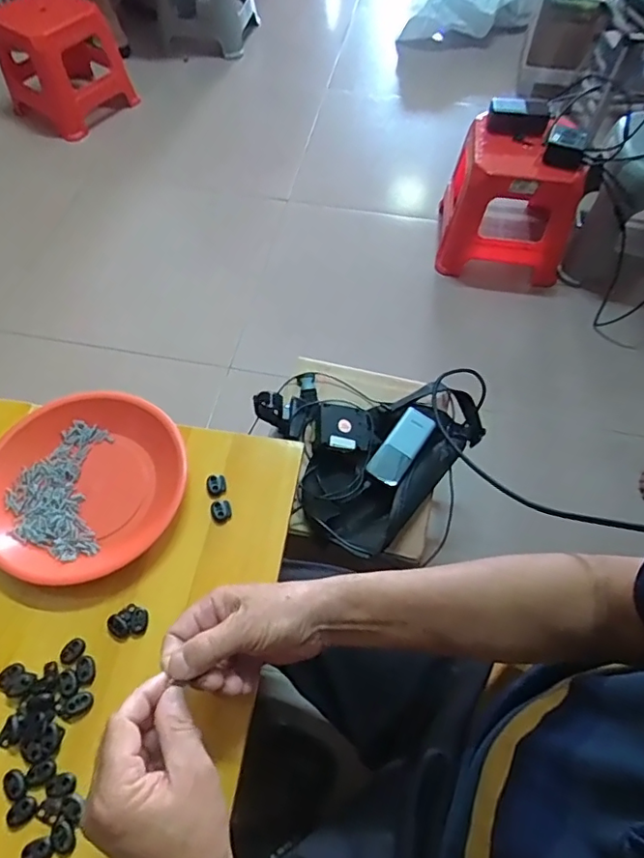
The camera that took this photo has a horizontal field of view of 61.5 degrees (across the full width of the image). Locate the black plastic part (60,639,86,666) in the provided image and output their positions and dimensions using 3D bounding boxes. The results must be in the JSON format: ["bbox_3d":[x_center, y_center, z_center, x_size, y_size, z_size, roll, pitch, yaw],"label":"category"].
[{"bbox_3d":[-0.210,0.187,0.455,0.016,0.004,0.021,32,65,17],"label":"black plastic part"}]

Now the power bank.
[{"bbox_3d":[0.120,0.025,0.816,0.050,0.019,0.124,32,64,17],"label":"power bank"}]

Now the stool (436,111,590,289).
[{"bbox_3d":[0.487,-0.570,1.384,0.337,0.294,0.276,10,60,5],"label":"stool"}]

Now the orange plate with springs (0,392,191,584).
[{"bbox_3d":[-0.228,0.053,0.521,0.179,0.028,0.181,0,60,0],"label":"orange plate with springs"}]

